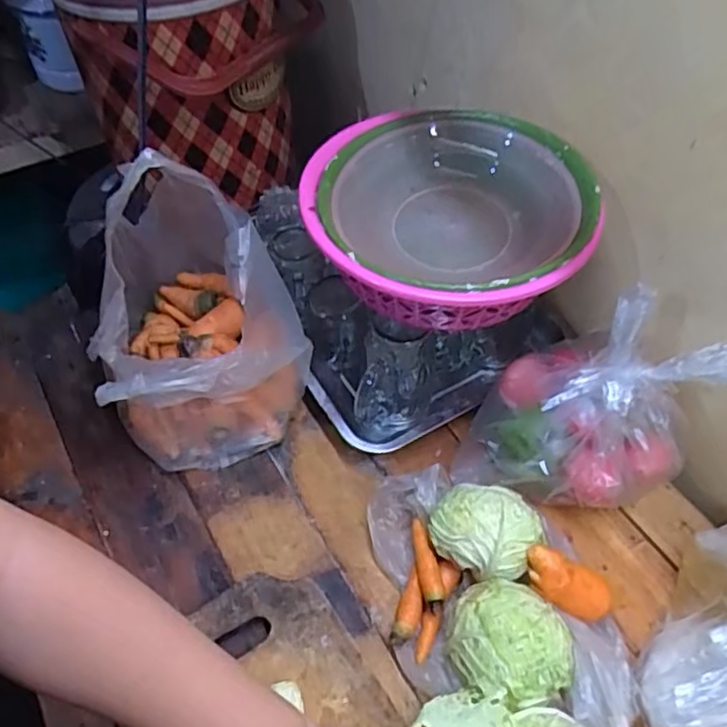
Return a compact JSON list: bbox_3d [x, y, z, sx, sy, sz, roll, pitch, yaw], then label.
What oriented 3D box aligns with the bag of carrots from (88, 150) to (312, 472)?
[{"bbox_3d":[-0.173,-0.075,0.618,0.182,0.248,0.262,-19,55,-15],"label":"bag of carrots"}]

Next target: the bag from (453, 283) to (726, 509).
[{"bbox_3d":[0.200,0.043,0.559,0.163,0.163,0.160,-37,62,-25],"label":"bag"}]

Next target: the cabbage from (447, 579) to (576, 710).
[{"bbox_3d":[0.112,0.216,0.502,0.083,0.065,0.088,1,53,-1],"label":"cabbage"}]

